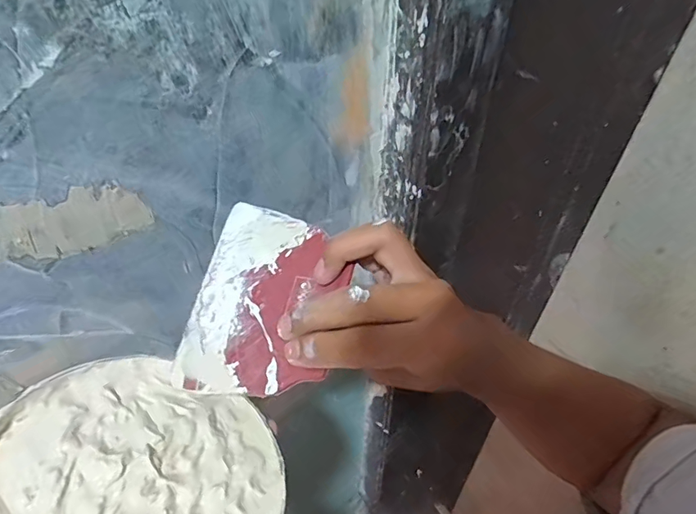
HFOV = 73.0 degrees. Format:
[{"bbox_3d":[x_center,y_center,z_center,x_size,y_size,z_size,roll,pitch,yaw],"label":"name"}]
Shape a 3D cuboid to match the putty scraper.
[{"bbox_3d":[-0.049,0.025,0.285,0.096,0.004,0.116,6,72,27],"label":"putty scraper"}]

